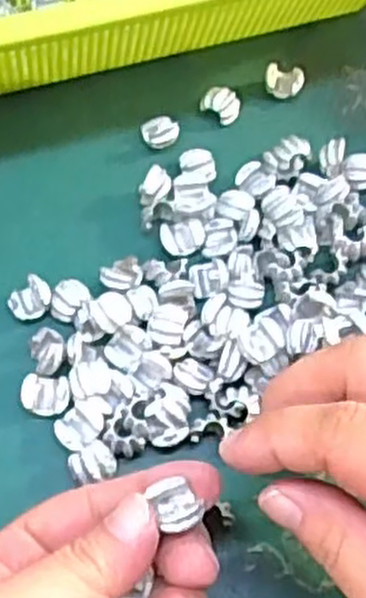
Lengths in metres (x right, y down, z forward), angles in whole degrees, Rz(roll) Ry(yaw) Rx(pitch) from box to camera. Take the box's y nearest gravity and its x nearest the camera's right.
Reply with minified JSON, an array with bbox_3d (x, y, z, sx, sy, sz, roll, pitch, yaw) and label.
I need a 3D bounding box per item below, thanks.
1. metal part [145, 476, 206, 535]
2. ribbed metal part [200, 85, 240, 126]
[{"bbox_3d":[-0.002,0.059,0.225,0.012,0.010,0.014,-19,67,-11],"label":"metal part"},{"bbox_3d":[0.017,-0.086,0.353,0.017,0.009,0.014,3,65,-1],"label":"ribbed metal part"}]

